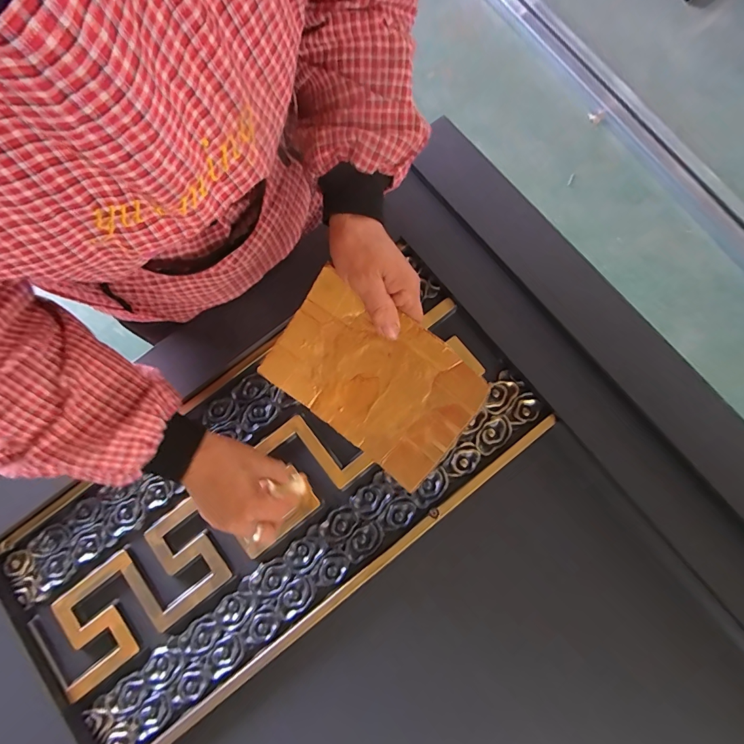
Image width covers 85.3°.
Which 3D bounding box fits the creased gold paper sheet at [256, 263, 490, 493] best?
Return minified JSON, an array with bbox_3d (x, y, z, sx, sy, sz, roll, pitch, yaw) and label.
[{"bbox_3d":[-0.001,0.004,0.334,0.165,0.017,0.108,36,100,9],"label":"creased gold paper sheet"}]

